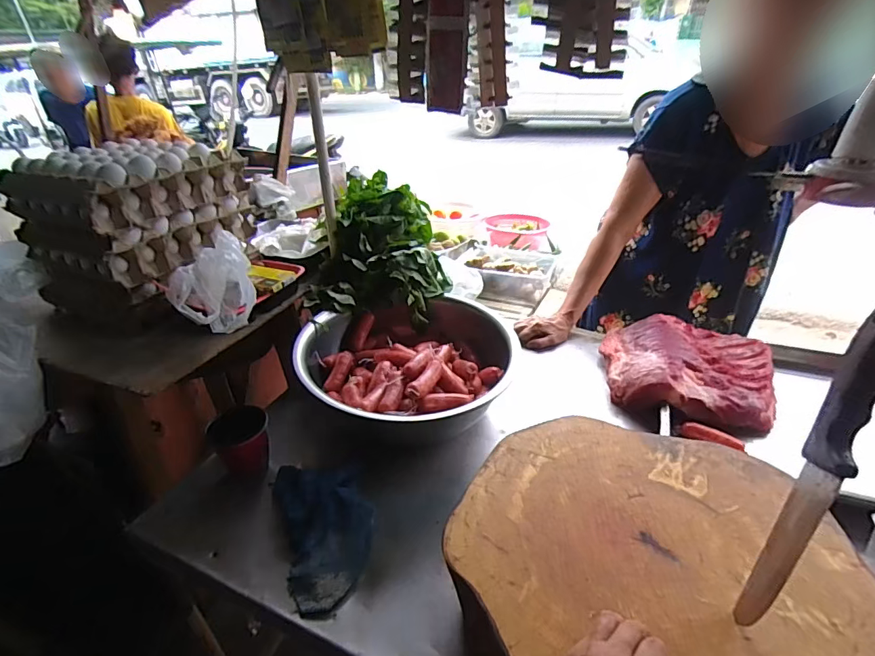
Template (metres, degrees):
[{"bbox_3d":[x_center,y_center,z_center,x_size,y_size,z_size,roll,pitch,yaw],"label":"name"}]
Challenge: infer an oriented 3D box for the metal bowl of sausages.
[{"bbox_3d":[-0.053,0.067,0.808,0.350,0.132,0.325,-1,33,1],"label":"metal bowl of sausages"}]

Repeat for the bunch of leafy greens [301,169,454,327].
[{"bbox_3d":[-0.108,-0.162,0.945,0.240,0.205,0.320,8,34,14],"label":"bunch of leafy greens"}]

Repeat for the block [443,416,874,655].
[{"bbox_3d":[0.224,0.267,0.503,0.393,0.078,0.370,14,36,23],"label":"block"}]

